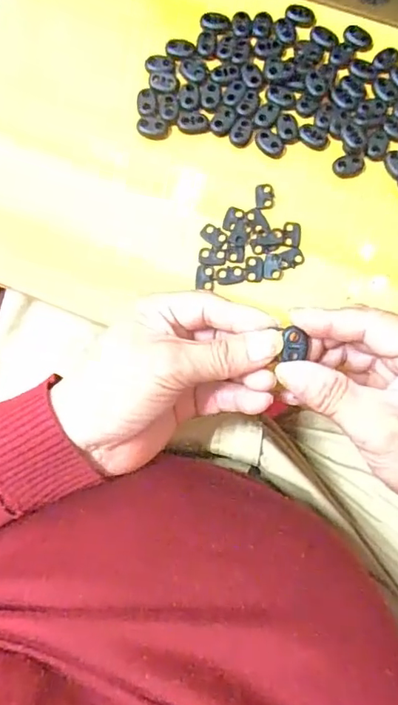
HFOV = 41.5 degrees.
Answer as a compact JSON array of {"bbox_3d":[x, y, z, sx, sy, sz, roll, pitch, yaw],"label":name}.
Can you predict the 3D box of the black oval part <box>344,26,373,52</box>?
[{"bbox_3d":[0.116,-0.228,0.380,0.022,0.004,0.017,35,81,6],"label":"black oval part"}]

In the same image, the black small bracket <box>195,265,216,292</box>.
[{"bbox_3d":[0.004,-0.050,0.347,0.013,0.004,0.018,6,79,1],"label":"black small bracket"}]

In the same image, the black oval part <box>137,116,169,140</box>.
[{"bbox_3d":[-0.032,-0.158,0.366,0.022,0.004,0.014,11,79,2],"label":"black oval part"}]

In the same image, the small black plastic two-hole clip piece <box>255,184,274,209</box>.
[{"bbox_3d":[0.045,-0.108,0.359,0.013,0.004,0.018,4,79,1],"label":"small black plastic two-hole clip piece"}]

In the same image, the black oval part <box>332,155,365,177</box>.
[{"bbox_3d":[0.104,-0.129,0.362,0.021,0.004,0.014,1,79,0],"label":"black oval part"}]

